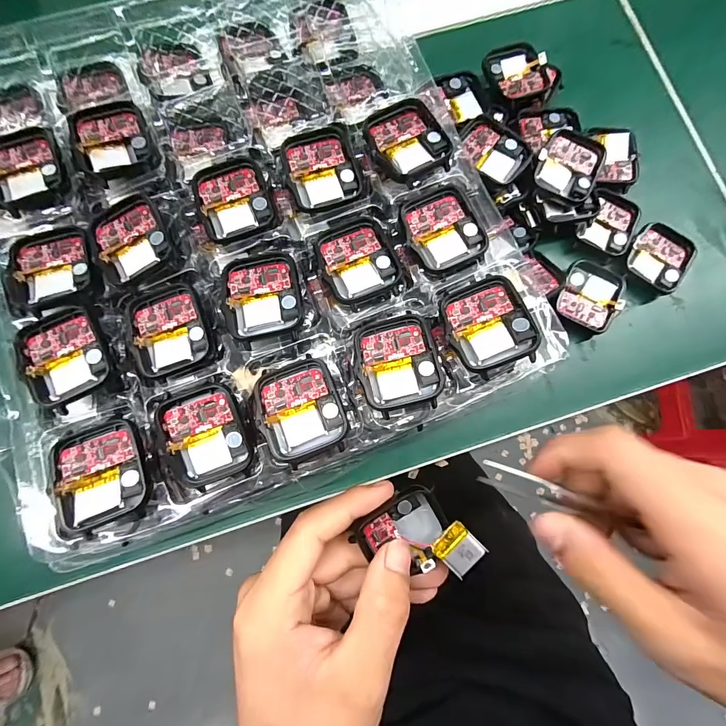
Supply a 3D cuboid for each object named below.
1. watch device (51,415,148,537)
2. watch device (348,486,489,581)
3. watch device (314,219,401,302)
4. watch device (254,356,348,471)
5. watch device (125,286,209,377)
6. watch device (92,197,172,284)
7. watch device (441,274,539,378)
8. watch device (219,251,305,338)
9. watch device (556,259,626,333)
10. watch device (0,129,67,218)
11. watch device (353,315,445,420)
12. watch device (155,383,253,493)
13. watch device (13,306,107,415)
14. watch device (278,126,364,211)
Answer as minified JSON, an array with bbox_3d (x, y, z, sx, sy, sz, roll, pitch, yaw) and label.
[{"bbox_3d":[-0.117,0.049,0.159,0.037,0.009,0.045,-20,80,-4],"label":"watch device"},{"bbox_3d":[0.028,0.088,0.179,0.041,0.014,0.051,-44,83,-7],"label":"watch device"},{"bbox_3d":[-0.004,-0.054,0.184,0.037,0.005,0.044,-22,81,-4],"label":"watch device"},{"bbox_3d":[-0.029,0.022,0.168,0.037,0.008,0.045,-21,80,-4],"label":"watch device"},{"bbox_3d":[-0.097,-0.017,0.178,0.036,0.005,0.044,-18,80,-3],"label":"watch device"},{"bbox_3d":[-0.118,-0.064,0.181,0.036,0.008,0.046,-21,80,-4],"label":"watch device"},{"bbox_3d":[0.060,-0.018,0.171,0.036,0.014,0.047,-16,80,-3],"label":"watch device"},{"bbox_3d":[-0.050,-0.035,0.179,0.037,0.008,0.043,-9,80,-2],"label":"watch device"},{"bbox_3d":[0.147,-0.044,0.229,0.036,0.006,0.043,24,81,4],"label":"watch device"},{"bbox_3d":[-0.180,-0.105,0.189,0.036,0.007,0.051,-21,80,-4],"label":"watch device"},{"bbox_3d":[0.016,0.000,0.173,0.037,0.011,0.045,-14,80,-2],"label":"watch device"},{"bbox_3d":[-0.073,0.034,0.168,0.037,0.012,0.045,-18,80,-3],"label":"watch device"},{"bbox_3d":[-0.142,-0.003,0.171,0.036,0.007,0.045,-21,80,-4],"label":"watch device"},{"bbox_3d":[-0.023,-0.106,0.193,0.038,0.008,0.044,-16,80,-3],"label":"watch device"}]

